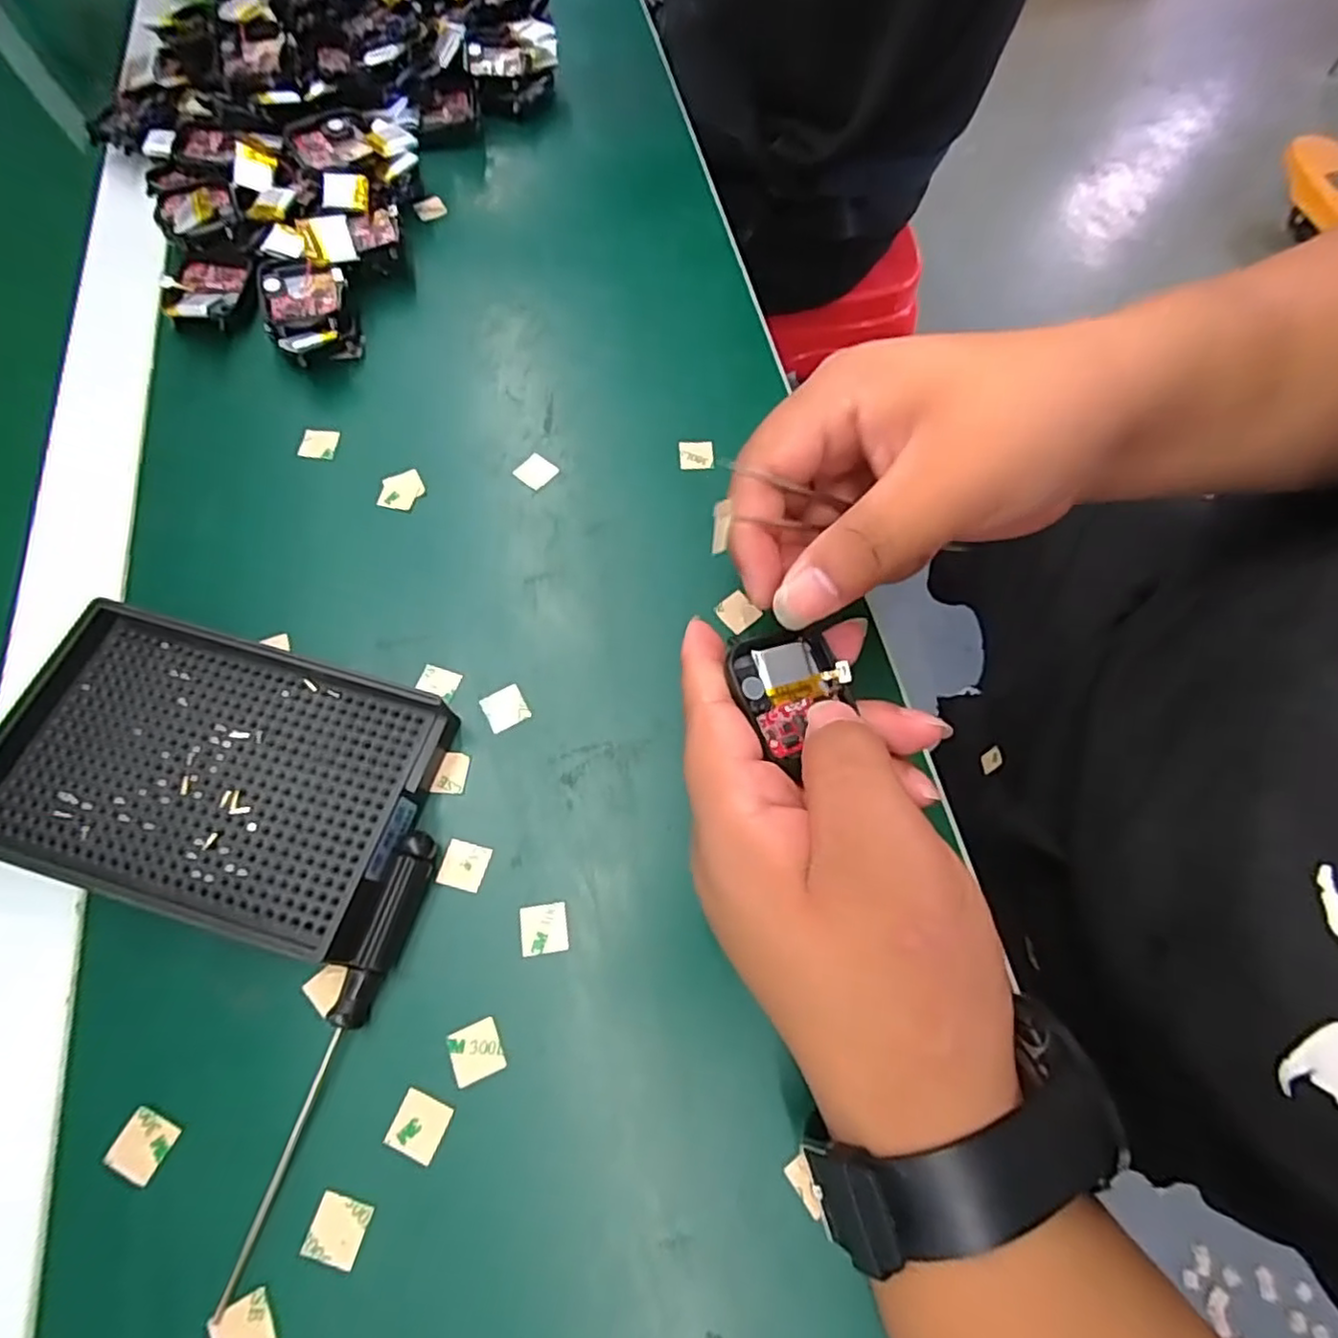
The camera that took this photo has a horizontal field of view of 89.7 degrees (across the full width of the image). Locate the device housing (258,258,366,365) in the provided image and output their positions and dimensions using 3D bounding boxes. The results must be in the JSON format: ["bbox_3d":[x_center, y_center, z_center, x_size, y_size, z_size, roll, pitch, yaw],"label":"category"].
[{"bbox_3d":[-0.171,-0.169,0.324,0.038,0.024,0.062,-21,67,-9],"label":"device housing"}]

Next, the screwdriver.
[{"bbox_3d":[-0.099,0.113,0.206,0.010,0.014,0.126,14,66,6],"label":"screwdriver"}]

